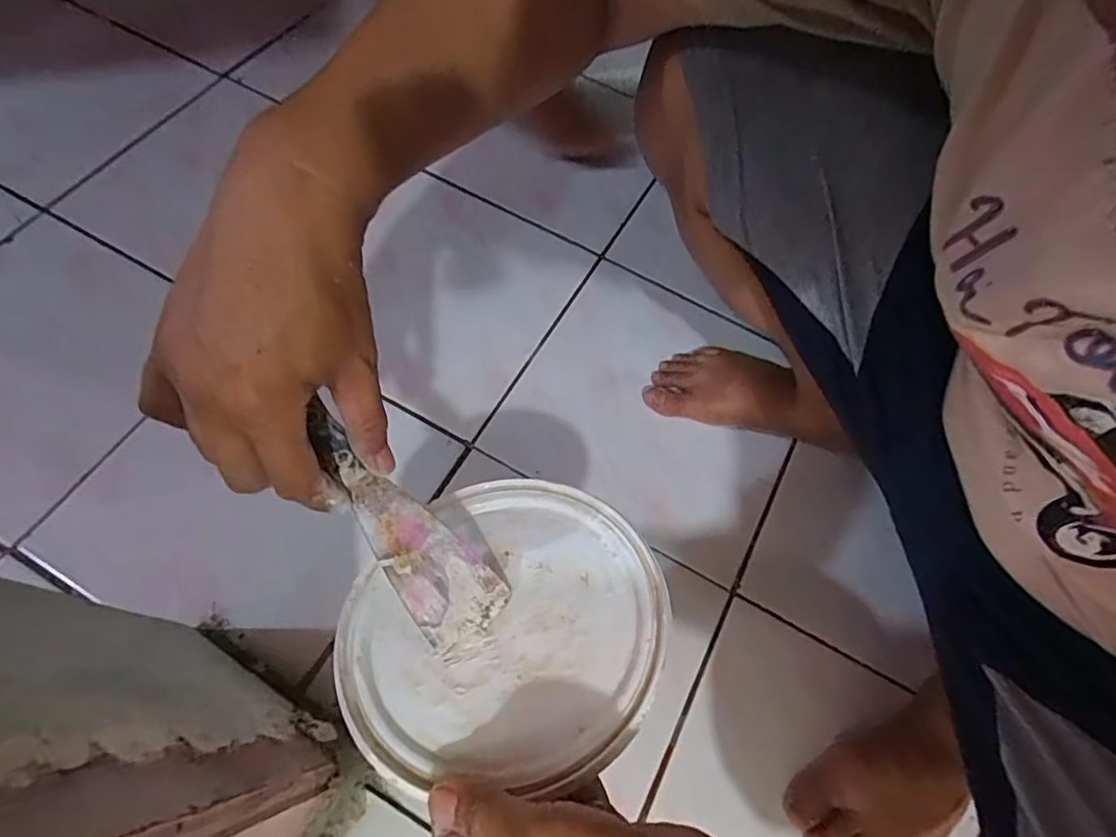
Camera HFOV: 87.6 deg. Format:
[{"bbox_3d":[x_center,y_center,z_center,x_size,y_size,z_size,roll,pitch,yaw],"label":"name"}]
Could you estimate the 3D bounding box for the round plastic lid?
[{"bbox_3d":[-0.030,0.107,0.325,0.172,0.008,0.167,-5,46,5],"label":"round plastic lid"}]

